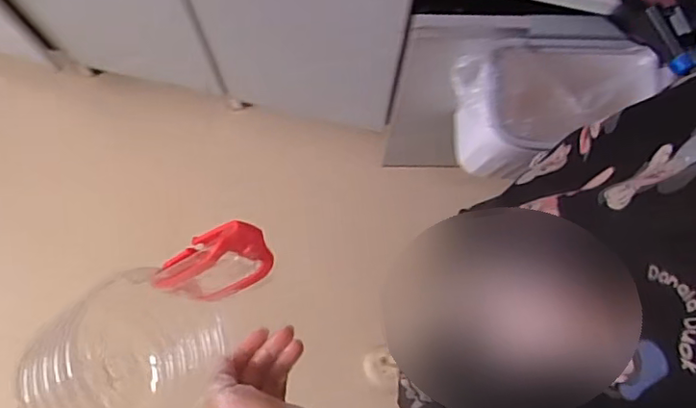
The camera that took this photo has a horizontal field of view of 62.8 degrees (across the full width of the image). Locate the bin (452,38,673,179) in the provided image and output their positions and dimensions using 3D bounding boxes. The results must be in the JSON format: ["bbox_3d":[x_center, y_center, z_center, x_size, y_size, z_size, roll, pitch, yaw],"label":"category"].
[{"bbox_3d":[0.299,-0.130,0.896,0.291,0.253,0.151,0,76,-1],"label":"bin"}]

